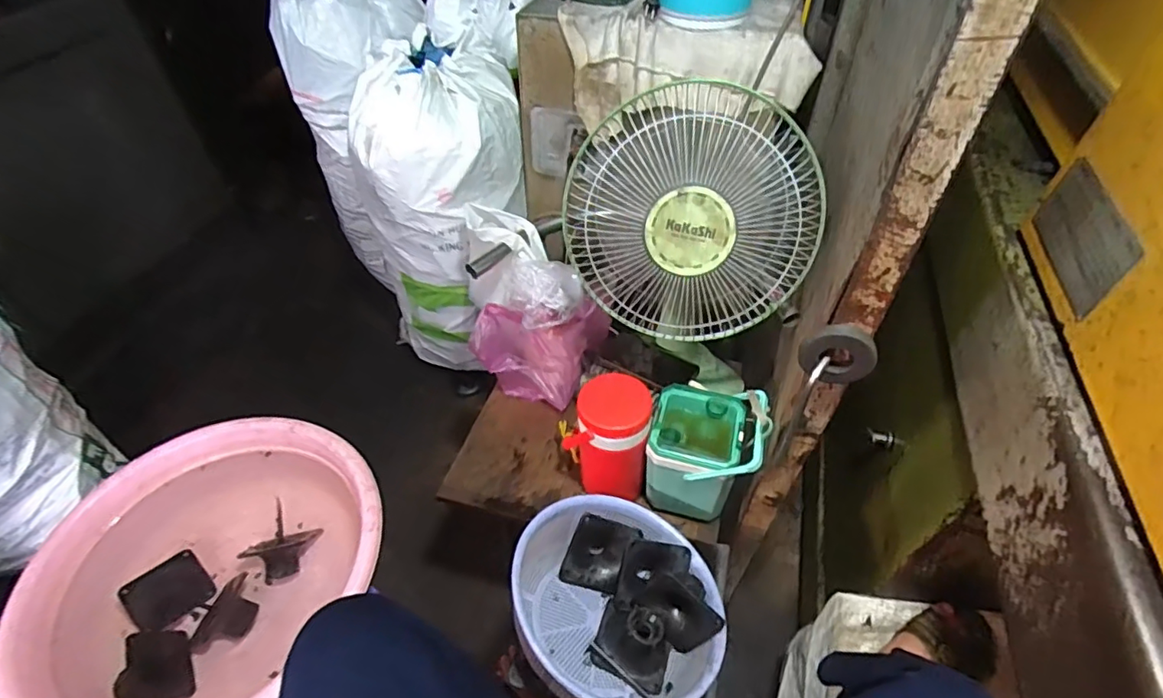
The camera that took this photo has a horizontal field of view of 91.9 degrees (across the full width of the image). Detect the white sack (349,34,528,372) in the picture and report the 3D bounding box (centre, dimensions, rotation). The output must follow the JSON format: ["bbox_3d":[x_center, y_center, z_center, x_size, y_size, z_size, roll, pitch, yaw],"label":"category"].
[{"bbox_3d":[-0.293,-0.268,1.300,0.318,0.734,0.298,23,50,20],"label":"white sack"}]

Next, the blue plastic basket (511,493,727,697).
[{"bbox_3d":[0.036,0.314,0.685,0.259,0.095,0.259,14,36,-11],"label":"blue plastic basket"}]

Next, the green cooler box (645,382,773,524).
[{"bbox_3d":[0.175,0.147,0.817,0.148,0.166,0.133,13,47,12],"label":"green cooler box"}]

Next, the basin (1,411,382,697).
[{"bbox_3d":[-0.485,0.300,0.749,0.404,0.136,0.405,0,46,0],"label":"basin"}]

